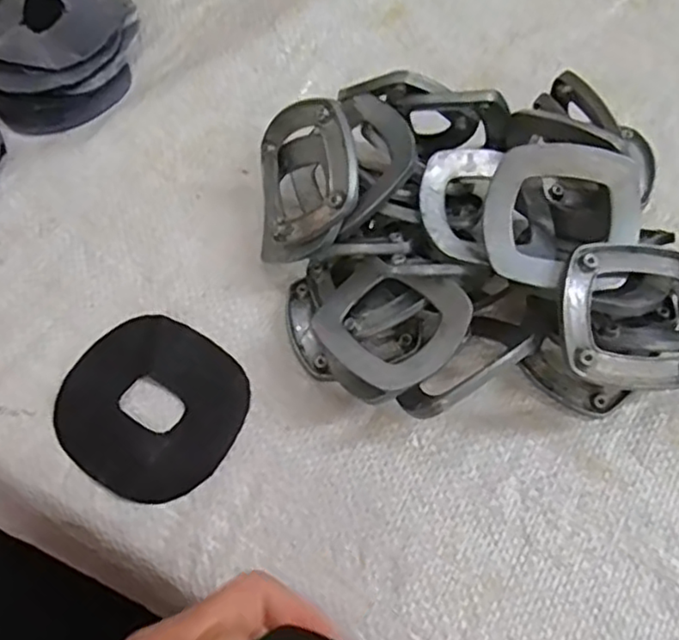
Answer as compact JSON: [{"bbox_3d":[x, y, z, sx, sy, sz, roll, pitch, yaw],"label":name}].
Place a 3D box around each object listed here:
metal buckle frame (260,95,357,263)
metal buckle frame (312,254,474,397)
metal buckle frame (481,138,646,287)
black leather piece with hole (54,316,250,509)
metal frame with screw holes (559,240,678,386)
[{"bbox_3d":[-0.017,-0.062,0.301,0.066,0.015,0.067,-11,79,44],"label":"metal buckle frame"},{"bbox_3d":[0.021,0.000,0.276,0.060,0.010,0.054,37,81,32],"label":"metal buckle frame"},{"bbox_3d":[0.091,-0.042,0.264,0.062,0.004,0.059,6,86,1],"label":"metal buckle frame"},{"bbox_3d":[-0.084,0.038,0.294,0.079,0.005,0.076,31,71,13],"label":"black leather piece with hole"},{"bbox_3d":[0.117,-0.004,0.253,0.062,0.016,0.055,2,67,2],"label":"metal frame with screw holes"}]

